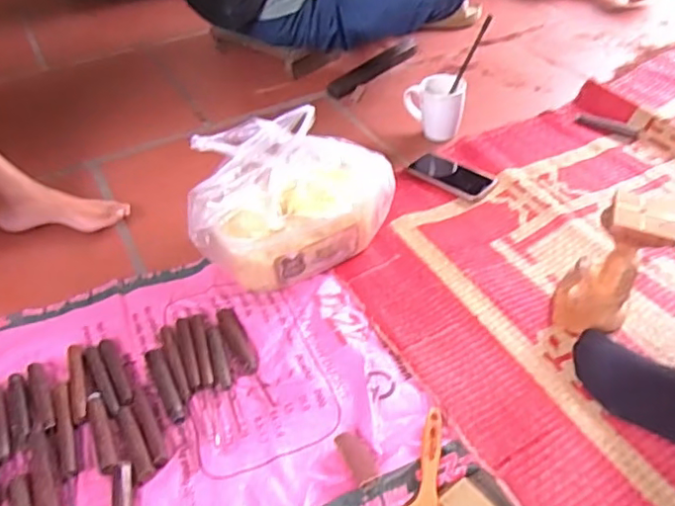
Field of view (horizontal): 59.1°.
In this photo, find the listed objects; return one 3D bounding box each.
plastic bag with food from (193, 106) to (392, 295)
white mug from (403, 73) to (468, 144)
[{"bbox_3d":[-0.084,-0.090,0.912,0.287,0.145,0.241,-20,43,-17],"label":"plastic bag with food"},{"bbox_3d":[0.189,-0.283,1.160,0.113,0.095,0.079,0,41,5],"label":"white mug"}]

